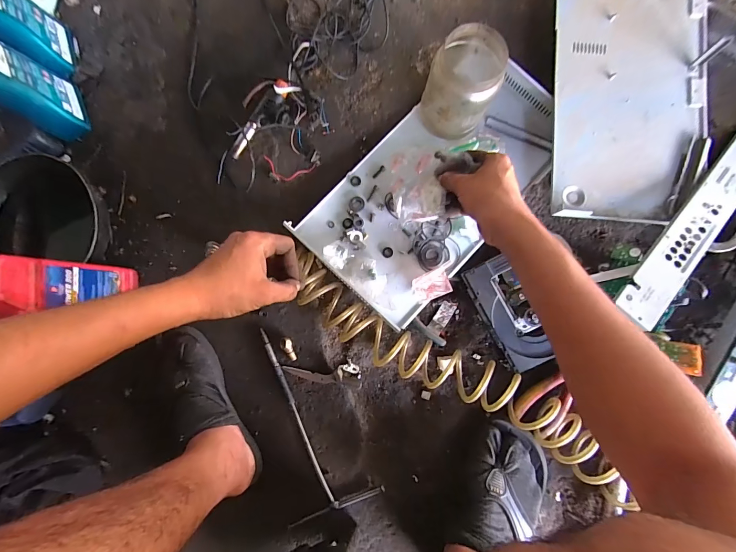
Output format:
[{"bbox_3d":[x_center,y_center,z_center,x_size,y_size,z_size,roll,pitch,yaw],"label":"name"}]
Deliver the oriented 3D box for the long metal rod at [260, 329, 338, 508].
[{"bbox_3d":[-0.118,0.234,0.561,0.014,0.013,0.306,-25,86,6],"label":"long metal rod"}]

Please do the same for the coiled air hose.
[{"bbox_3d":[0.108,0.136,0.535,0.523,0.079,0.107,29,90,5],"label":"coiled air hose"}]

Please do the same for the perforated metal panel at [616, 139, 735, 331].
[{"bbox_3d":[0.481,-0.091,0.481,0.051,0.012,0.407,42,78,6],"label":"perforated metal panel"}]

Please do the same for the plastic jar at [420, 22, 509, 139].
[{"bbox_3d":[0.141,-0.279,0.508,0.095,0.129,0.114,45,96,7],"label":"plastic jar"}]

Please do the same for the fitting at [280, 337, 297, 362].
[{"bbox_3d":[-0.132,0.122,0.563,0.019,0.012,0.042,-29,86,3],"label":"fitting"}]

